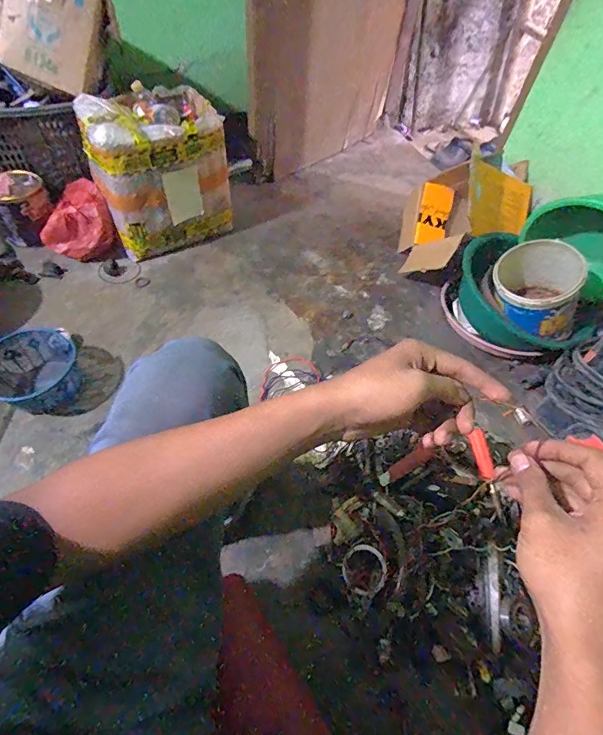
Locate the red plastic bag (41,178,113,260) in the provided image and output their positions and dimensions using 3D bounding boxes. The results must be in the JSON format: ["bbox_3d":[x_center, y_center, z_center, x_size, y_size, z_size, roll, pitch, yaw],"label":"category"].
[{"bbox_3d":[-0.629,-0.391,1.163,0.168,0.176,0.134,-34,63,-26],"label":"red plastic bag"}]

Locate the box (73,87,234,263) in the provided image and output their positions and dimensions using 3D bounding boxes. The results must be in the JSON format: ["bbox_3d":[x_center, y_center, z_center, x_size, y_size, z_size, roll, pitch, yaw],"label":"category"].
[{"bbox_3d":[-0.399,-0.550,1.191,0.338,0.363,0.248,-20,57,-19],"label":"box"}]

